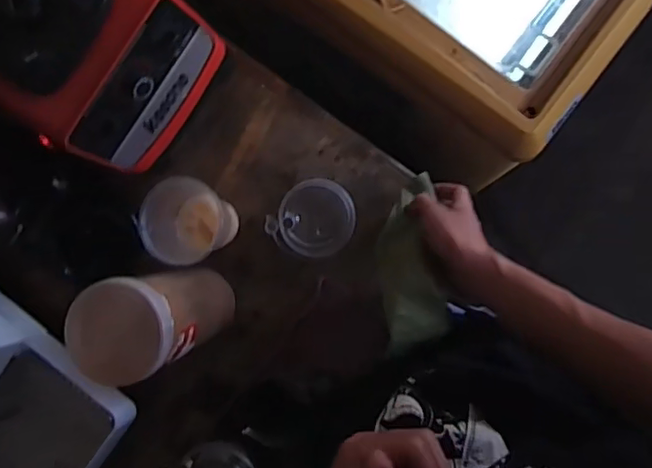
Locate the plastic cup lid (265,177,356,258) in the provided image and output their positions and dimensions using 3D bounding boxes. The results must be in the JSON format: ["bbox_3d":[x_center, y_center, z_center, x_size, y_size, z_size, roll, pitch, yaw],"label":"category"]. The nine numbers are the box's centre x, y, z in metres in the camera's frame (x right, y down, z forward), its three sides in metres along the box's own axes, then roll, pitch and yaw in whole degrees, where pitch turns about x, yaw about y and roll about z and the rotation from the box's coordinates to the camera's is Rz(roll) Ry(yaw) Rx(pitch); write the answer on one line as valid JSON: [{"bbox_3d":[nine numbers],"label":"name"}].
[{"bbox_3d":[-0.013,-0.017,0.673,0.088,0.011,0.090,0,90,7],"label":"plastic cup lid"}]

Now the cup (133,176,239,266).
[{"bbox_3d":[-0.141,-0.012,0.636,0.078,0.114,0.080,0,90,7],"label":"cup"}]

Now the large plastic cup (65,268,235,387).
[{"bbox_3d":[-0.164,0.081,0.592,0.092,0.200,0.082,-6,89,7],"label":"large plastic cup"}]

